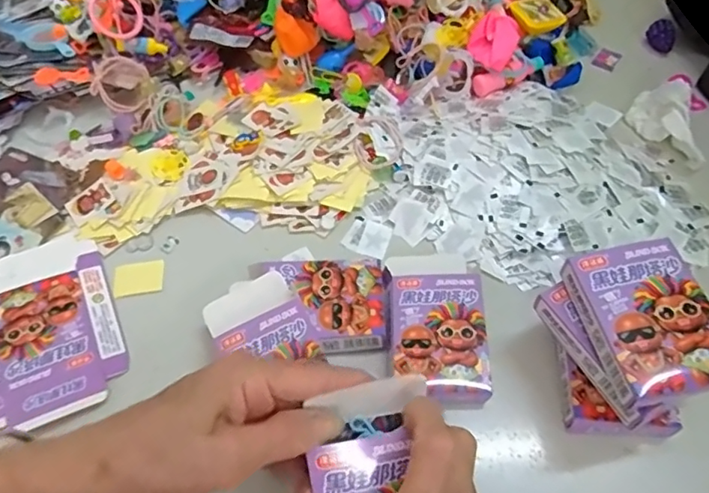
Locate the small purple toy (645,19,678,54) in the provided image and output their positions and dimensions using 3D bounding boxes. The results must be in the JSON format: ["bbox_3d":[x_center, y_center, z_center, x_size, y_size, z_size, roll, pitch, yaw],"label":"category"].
[{"bbox_3d":[0.315,-0.215,0.556,0.029,0.023,0.021,30,65,18],"label":"small purple toy"}]

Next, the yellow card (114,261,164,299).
[{"bbox_3d":[-0.176,0.026,0.443,0.039,0.004,0.029,-9,59,-3],"label":"yellow card"}]

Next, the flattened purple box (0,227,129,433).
[{"bbox_3d":[-0.237,0.059,0.414,0.103,0.013,0.157,-22,61,-10],"label":"flattened purple box"}]

